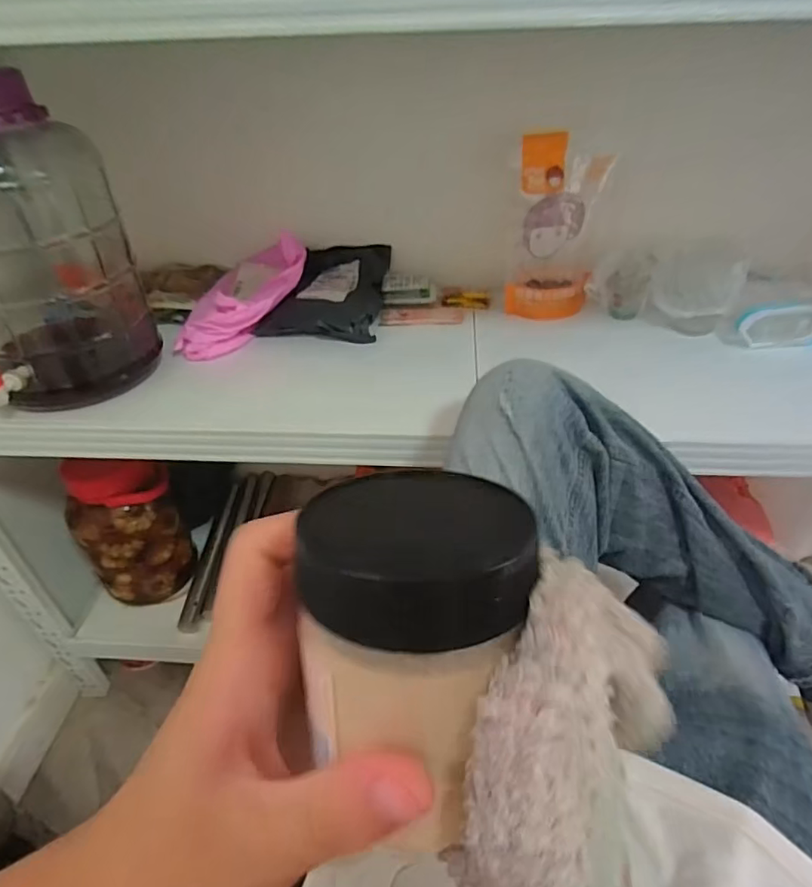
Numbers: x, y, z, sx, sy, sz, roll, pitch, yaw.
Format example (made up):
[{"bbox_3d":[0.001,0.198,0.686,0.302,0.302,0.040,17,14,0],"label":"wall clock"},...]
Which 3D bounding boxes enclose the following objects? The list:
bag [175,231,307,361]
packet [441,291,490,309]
[{"bbox_3d":[-0.244,-0.233,0.824,0.125,0.077,0.259,10,51,15],"label":"bag"},{"bbox_3d":[0.097,-0.235,0.894,0.077,0.022,0.022,3,38,6],"label":"packet"}]

